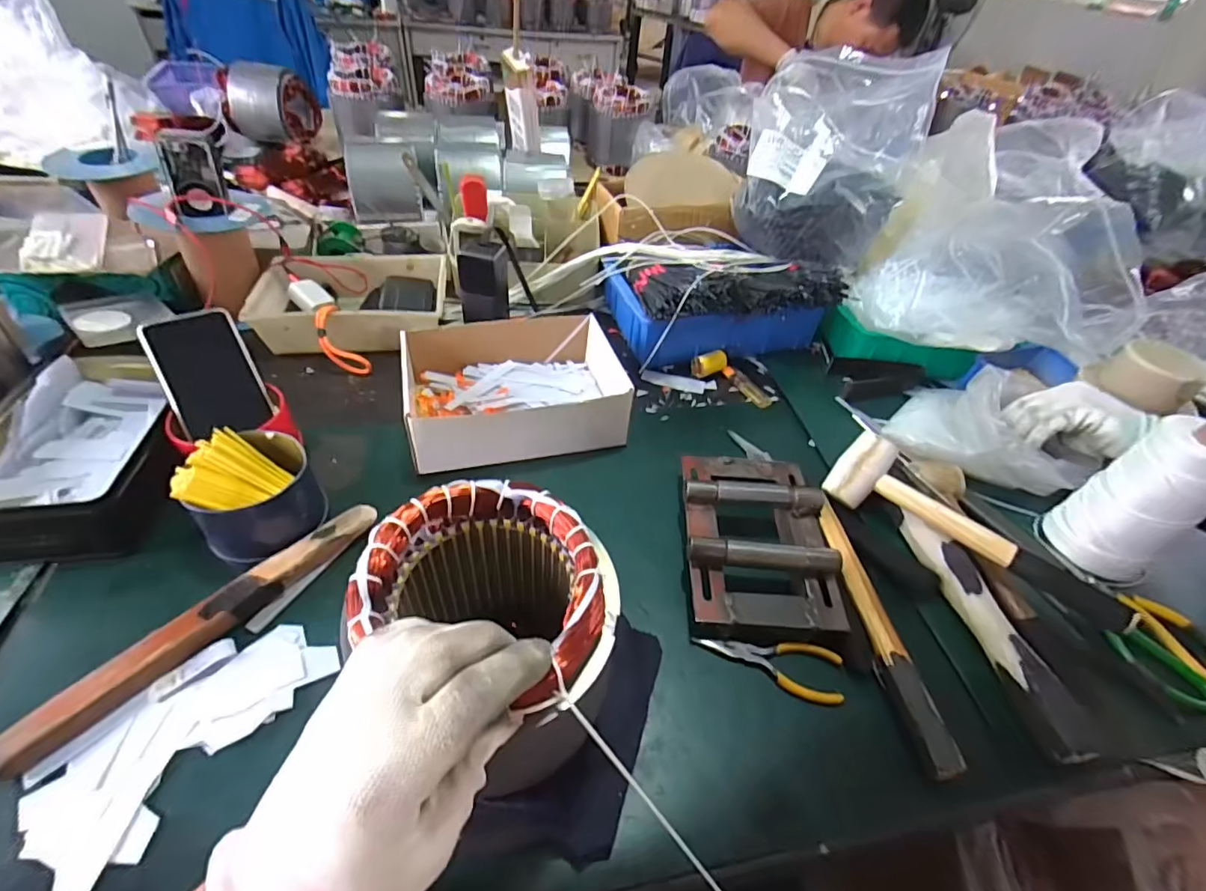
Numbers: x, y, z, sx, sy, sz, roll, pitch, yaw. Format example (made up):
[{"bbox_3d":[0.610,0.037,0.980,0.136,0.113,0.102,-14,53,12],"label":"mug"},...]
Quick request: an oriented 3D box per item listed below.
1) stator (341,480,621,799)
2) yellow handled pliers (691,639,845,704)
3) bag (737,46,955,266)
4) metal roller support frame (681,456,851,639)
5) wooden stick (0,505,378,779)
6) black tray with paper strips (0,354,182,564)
[{"bbox_3d":[-0.068,0.119,0.331,0.136,0.133,0.143,-6,46,-12],"label":"stator"},{"bbox_3d":[0.139,0.180,0.440,0.118,0.012,0.042,14,45,7],"label":"yellow handled pliers"},{"bbox_3d":[0.306,-0.392,0.726,0.219,0.220,0.157,17,46,10],"label":"bag"},{"bbox_3d":[0.148,0.081,0.508,0.137,0.052,0.200,7,45,0],"label":"metal roller support frame"},{"bbox_3d":[-0.305,0.131,0.416,0.031,0.024,0.275,32,50,23],"label":"wooden stick"},{"bbox_3d":[-0.482,-0.007,0.511,0.182,0.063,0.244,-3,46,-9],"label":"black tray with paper strips"}]

